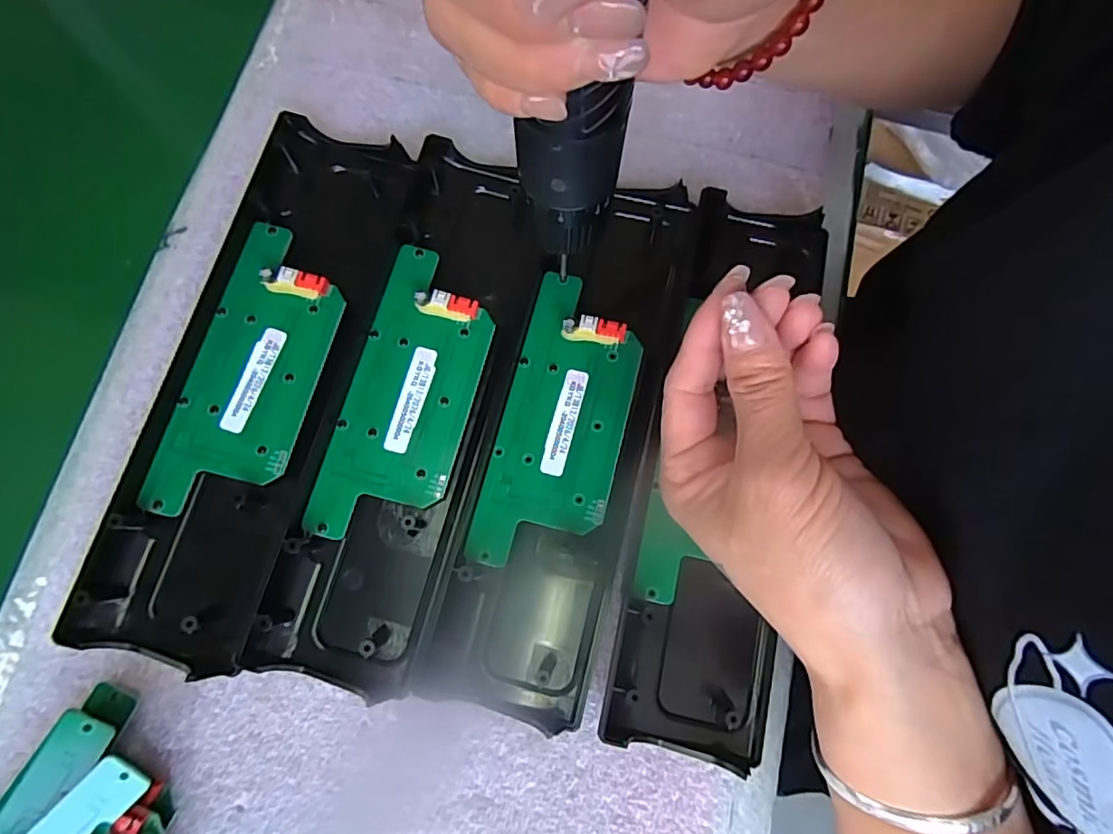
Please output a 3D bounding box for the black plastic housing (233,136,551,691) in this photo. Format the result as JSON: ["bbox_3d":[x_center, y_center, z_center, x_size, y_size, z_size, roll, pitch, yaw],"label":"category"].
[{"bbox_3d":[-0.063,-0.010,0.253,0.071,0.018,0.244,15,78,0],"label":"black plastic housing"}]

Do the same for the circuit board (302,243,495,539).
[{"bbox_3d":[-0.066,-0.011,0.249,0.055,0.008,0.133,15,78,0],"label":"circuit board"}]

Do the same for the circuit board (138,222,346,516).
[{"bbox_3d":[-0.135,-0.021,0.248,0.054,0.009,0.133,14,78,0],"label":"circuit board"}]

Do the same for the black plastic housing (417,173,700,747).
[{"bbox_3d":[0.004,0.003,0.250,0.070,0.017,0.239,14,78,0],"label":"black plastic housing"}]

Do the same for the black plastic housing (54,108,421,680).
[{"bbox_3d":[-0.139,-0.023,0.250,0.081,0.021,0.244,15,78,0],"label":"black plastic housing"}]

